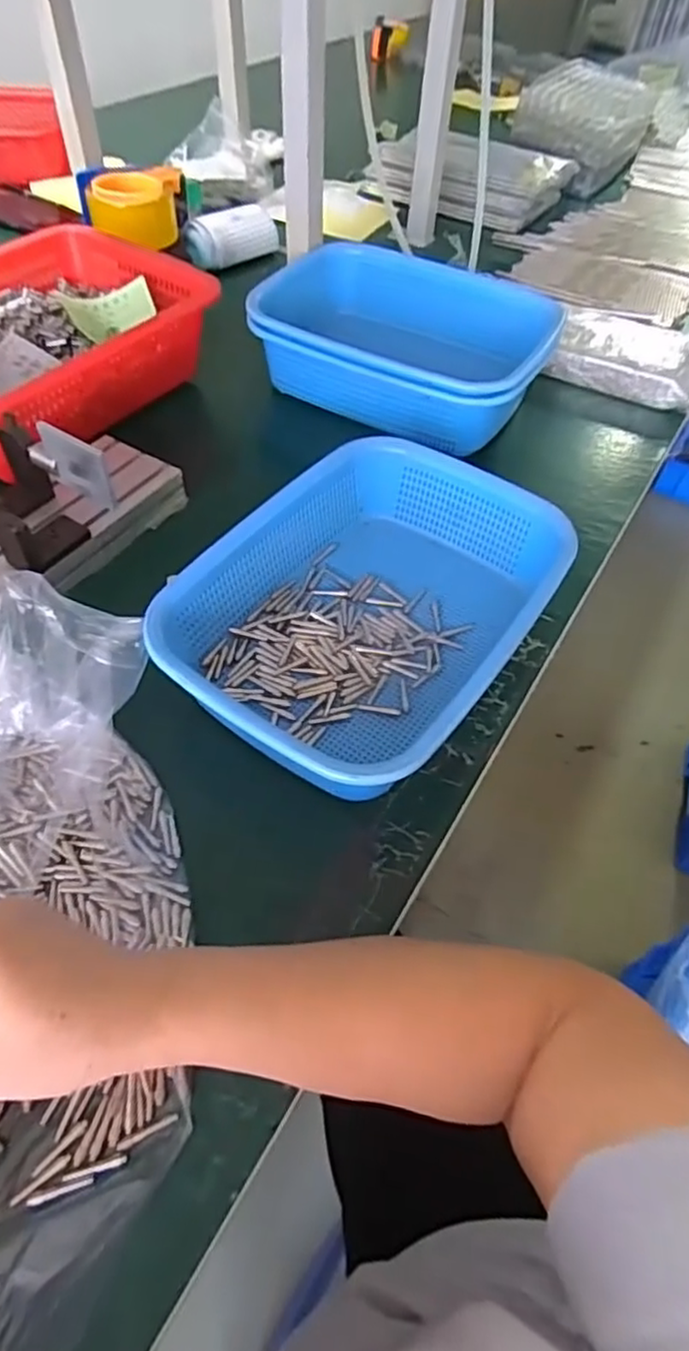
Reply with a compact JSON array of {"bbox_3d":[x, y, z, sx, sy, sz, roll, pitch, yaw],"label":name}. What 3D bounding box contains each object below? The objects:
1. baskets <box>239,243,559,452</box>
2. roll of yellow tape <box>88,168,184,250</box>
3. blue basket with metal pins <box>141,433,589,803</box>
[{"bbox_3d":[0.058,-0.336,0.675,0.284,0.085,0.207,23,56,12],"label":"baskets"},{"bbox_3d":[-0.244,-0.573,0.796,0.087,0.051,0.119,17,55,8],"label":"roll of yellow tape"},{"bbox_3d":[0.026,-0.057,0.484,0.208,0.073,0.298,30,58,16],"label":"blue basket with metal pins"}]

